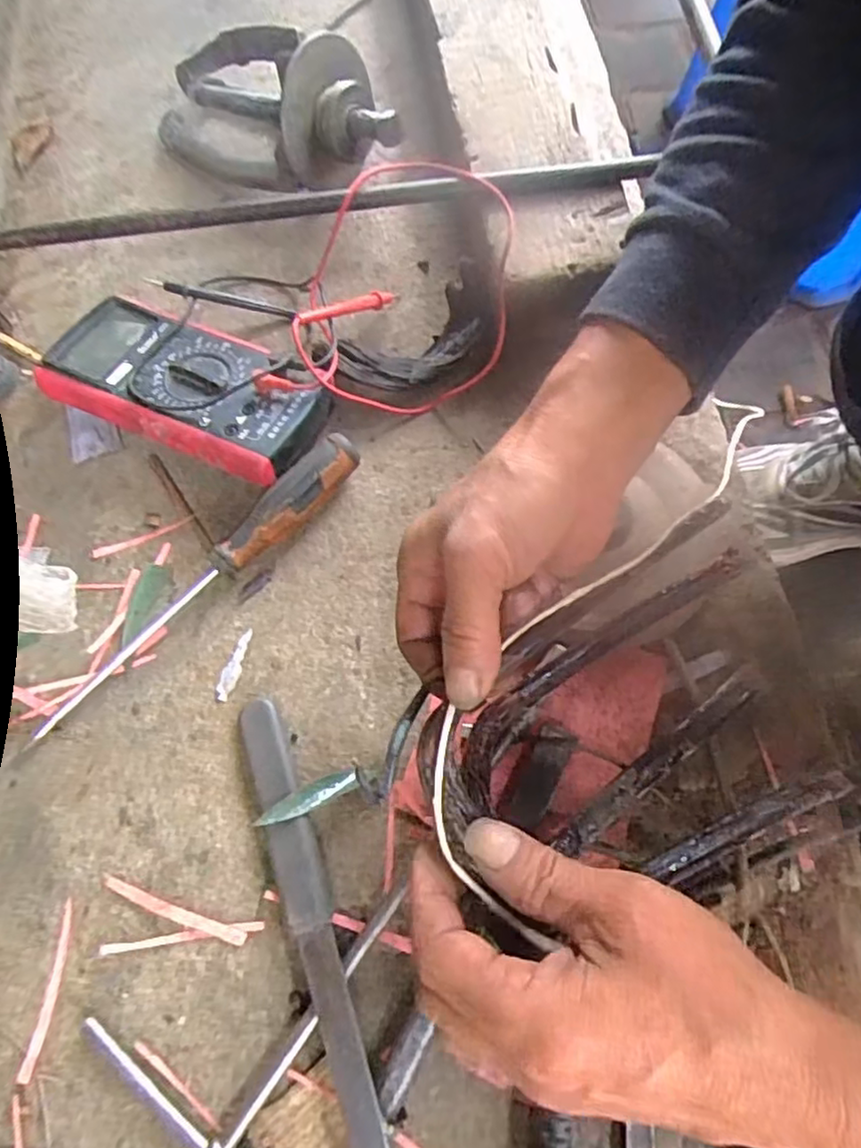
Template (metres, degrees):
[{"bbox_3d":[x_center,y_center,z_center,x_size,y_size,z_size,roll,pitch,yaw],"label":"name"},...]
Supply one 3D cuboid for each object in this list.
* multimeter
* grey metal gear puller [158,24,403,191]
[{"bbox_3d":[-0.159,-0.123,0.432,0.191,0.039,0.093,24,72,12],"label":"multimeter"},{"bbox_3d":[-0.120,-0.354,0.492,0.231,0.086,0.093,24,69,28],"label":"grey metal gear puller"}]

